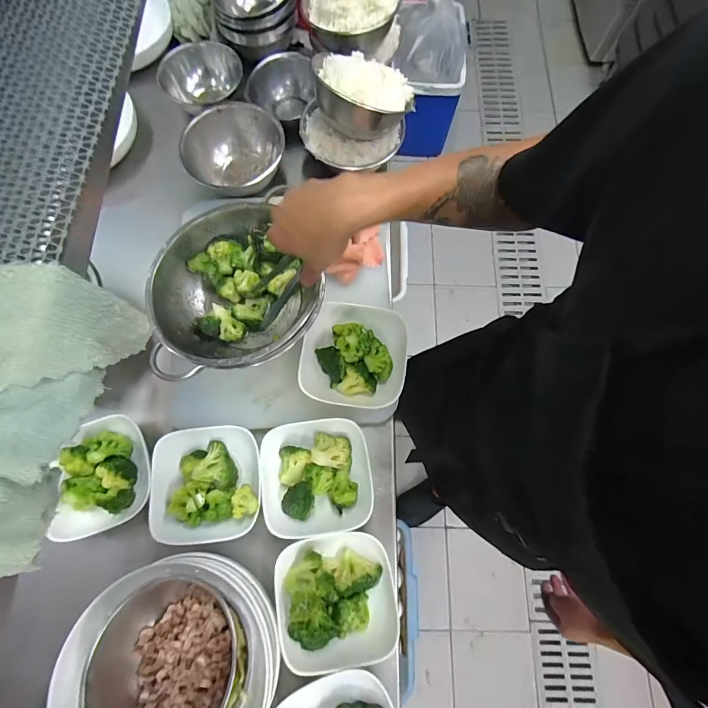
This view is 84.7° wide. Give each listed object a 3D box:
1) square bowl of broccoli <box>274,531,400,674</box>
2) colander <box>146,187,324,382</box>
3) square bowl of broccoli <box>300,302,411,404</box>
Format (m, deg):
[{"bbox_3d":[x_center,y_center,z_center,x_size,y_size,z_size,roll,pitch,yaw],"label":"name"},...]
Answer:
[{"bbox_3d":[-0.024,0.311,0.495,0.148,0.056,0.145,-11,75,-3],"label":"square bowl of broccoli"},{"bbox_3d":[-0.165,-0.090,0.543,0.222,0.090,0.241,-7,75,-2],"label":"colander"},{"bbox_3d":[0.001,-0.002,0.556,0.148,0.050,0.143,8,75,2],"label":"square bowl of broccoli"}]

